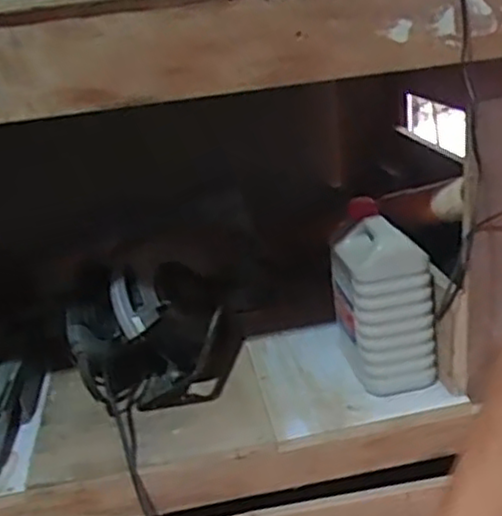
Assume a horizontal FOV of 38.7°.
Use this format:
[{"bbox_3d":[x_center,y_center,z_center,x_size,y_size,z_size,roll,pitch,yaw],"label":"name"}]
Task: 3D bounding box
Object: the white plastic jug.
[{"bbox_3d":[0.184,0.069,1.026,0.116,0.246,0.159,-11,21,-10],"label":"white plastic jug"}]

